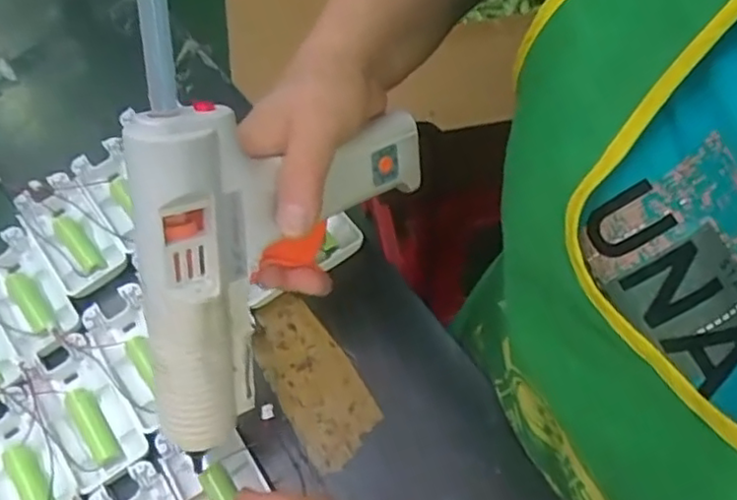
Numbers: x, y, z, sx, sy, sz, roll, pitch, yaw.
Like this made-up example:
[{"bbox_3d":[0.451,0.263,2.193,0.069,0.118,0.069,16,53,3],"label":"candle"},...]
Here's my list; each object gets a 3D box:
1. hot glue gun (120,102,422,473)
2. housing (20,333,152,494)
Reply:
[{"bbox_3d":[-0.048,-0.002,0.351,0.163,0.166,0.045,-22,32,-36],"label":"hot glue gun"},{"bbox_3d":[-0.173,0.096,0.400,0.042,0.016,0.094,-34,66,-13],"label":"housing"}]

